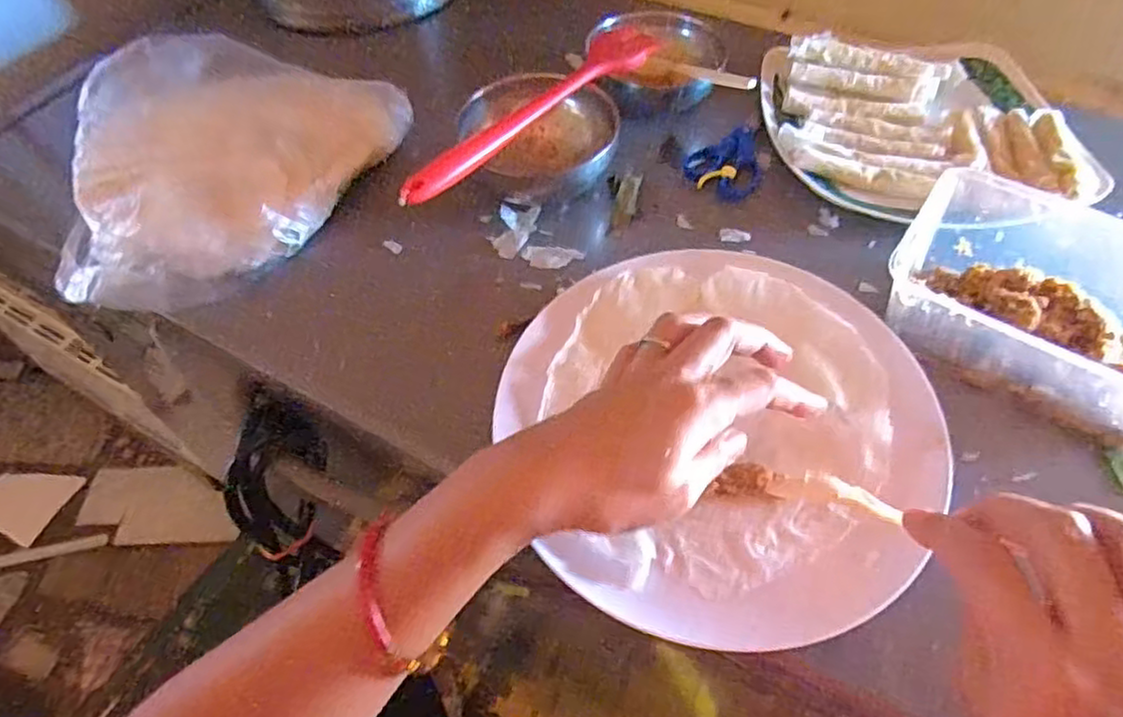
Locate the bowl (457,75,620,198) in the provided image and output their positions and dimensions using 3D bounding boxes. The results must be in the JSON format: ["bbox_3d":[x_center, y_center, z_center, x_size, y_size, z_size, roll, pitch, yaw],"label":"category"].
[{"bbox_3d":[-0.012,-0.169,0.508,0.098,0.054,0.098,-1,54,1],"label":"bowl"}]

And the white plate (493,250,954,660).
[{"bbox_3d":[0.085,0.034,0.378,0.233,0.026,0.227,-2,53,2],"label":"white plate"}]

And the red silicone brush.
[{"bbox_3d":[-0.020,-0.178,0.475,0.045,0.015,0.252,35,61,24],"label":"red silicone brush"}]

